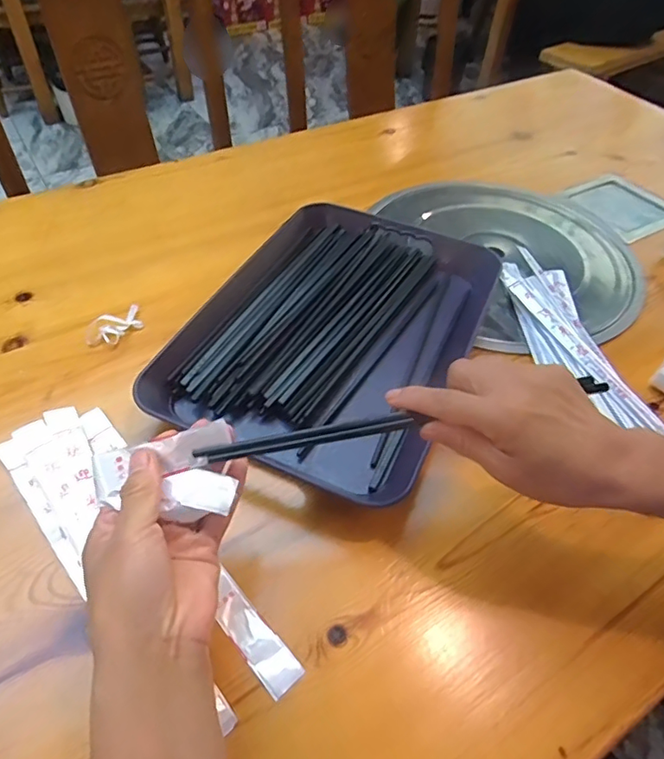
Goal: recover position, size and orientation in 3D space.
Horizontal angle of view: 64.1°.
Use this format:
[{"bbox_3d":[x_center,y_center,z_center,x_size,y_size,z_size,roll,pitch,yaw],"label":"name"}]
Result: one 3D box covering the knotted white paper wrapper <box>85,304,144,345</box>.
[{"bbox_3d":[-0.207,-0.053,0.511,0.026,0.016,0.058,34,55,24],"label":"knotted white paper wrapper"}]

